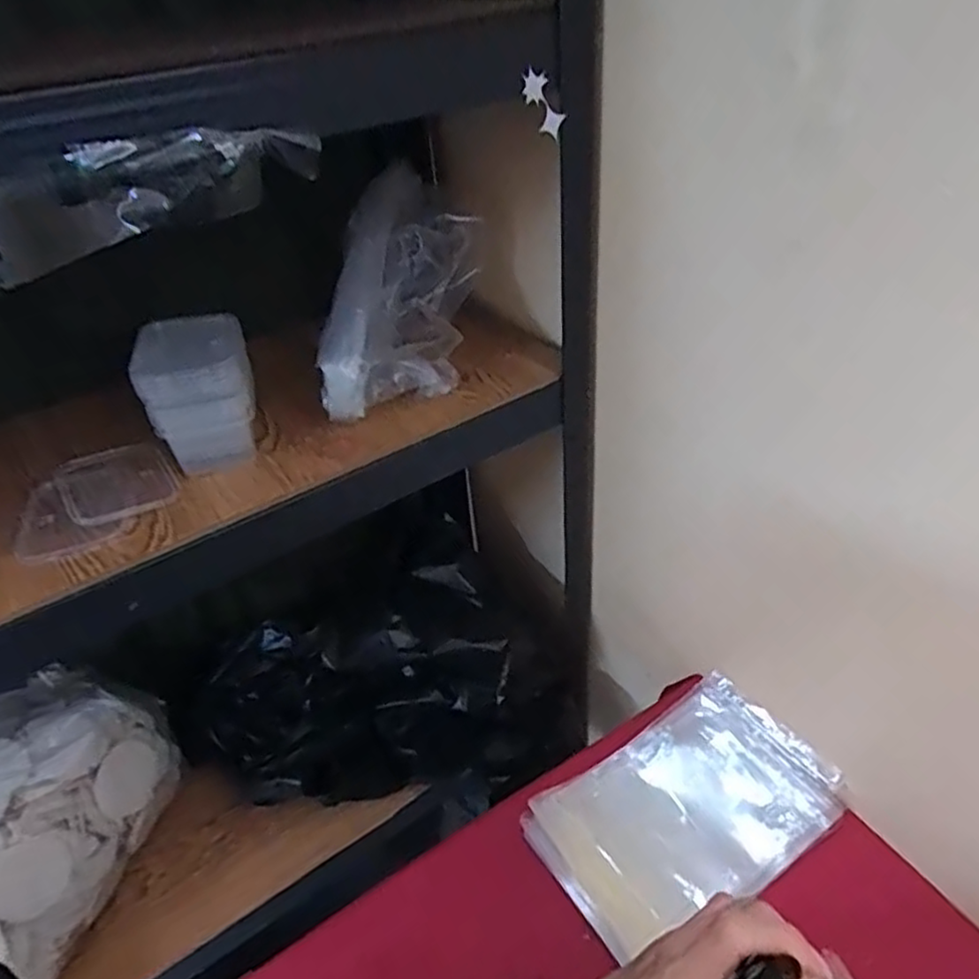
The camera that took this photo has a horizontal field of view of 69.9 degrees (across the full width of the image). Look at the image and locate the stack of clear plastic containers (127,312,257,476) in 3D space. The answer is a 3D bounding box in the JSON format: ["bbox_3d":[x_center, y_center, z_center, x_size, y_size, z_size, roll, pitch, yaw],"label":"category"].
[{"bbox_3d":[-0.247,-0.087,0.606,0.086,0.101,0.112,-16,40,-13],"label":"stack of clear plastic containers"}]

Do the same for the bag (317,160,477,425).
[{"bbox_3d":[-0.079,-0.189,0.674,0.108,0.103,0.280,6,60,14],"label":"bag"}]

